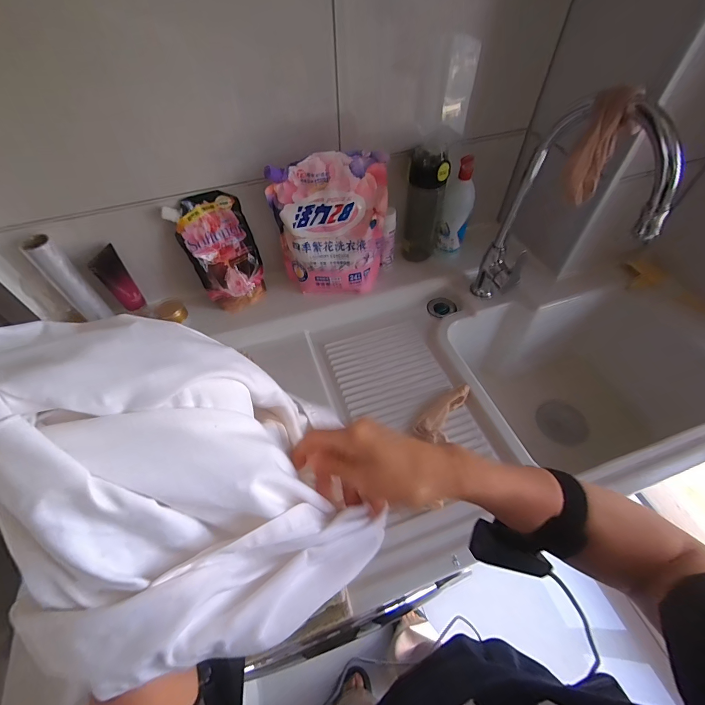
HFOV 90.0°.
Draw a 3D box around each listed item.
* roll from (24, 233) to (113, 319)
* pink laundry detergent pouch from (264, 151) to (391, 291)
[{"bbox_3d":[-0.498,-0.125,0.621,0.043,0.171,0.035,-30,58,-19],"label":"roll"},{"bbox_3d":[-0.033,-0.228,0.662,0.215,0.244,0.078,-10,54,-7],"label":"pink laundry detergent pouch"}]

